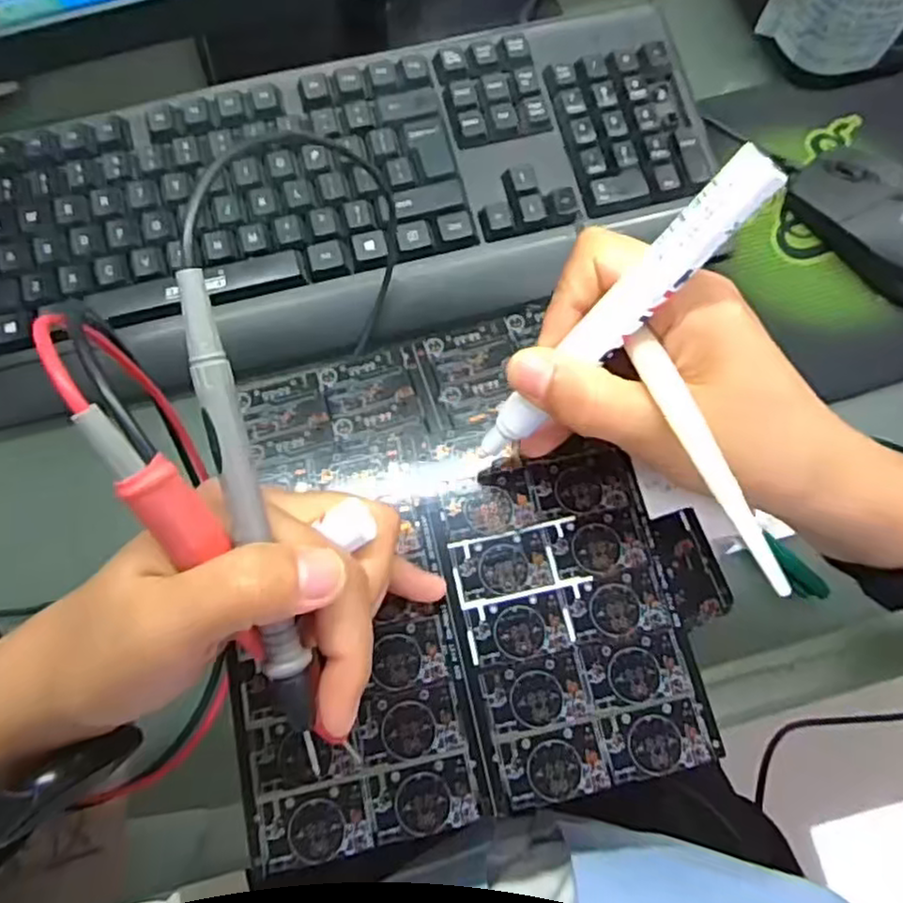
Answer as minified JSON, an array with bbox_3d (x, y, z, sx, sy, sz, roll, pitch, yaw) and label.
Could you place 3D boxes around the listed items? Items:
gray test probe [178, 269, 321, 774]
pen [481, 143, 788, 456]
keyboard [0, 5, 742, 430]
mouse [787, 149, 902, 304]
[{"bbox_3d":[-0.054,0.023,0.194,0.010,0.008,0.140,-12,100,-5],"label":"gray test probe"},{"bbox_3d":[0.052,-0.040,0.228,0.016,0.128,0.014,51,39,11],"label":"pen"},{"bbox_3d":[-0.064,-0.136,0.398,0.430,0.038,0.159,-15,75,-6],"label":"keyboard"},{"bbox_3d":[0.249,-0.129,0.407,0.050,0.033,0.110,-29,77,-9],"label":"mouse"}]

